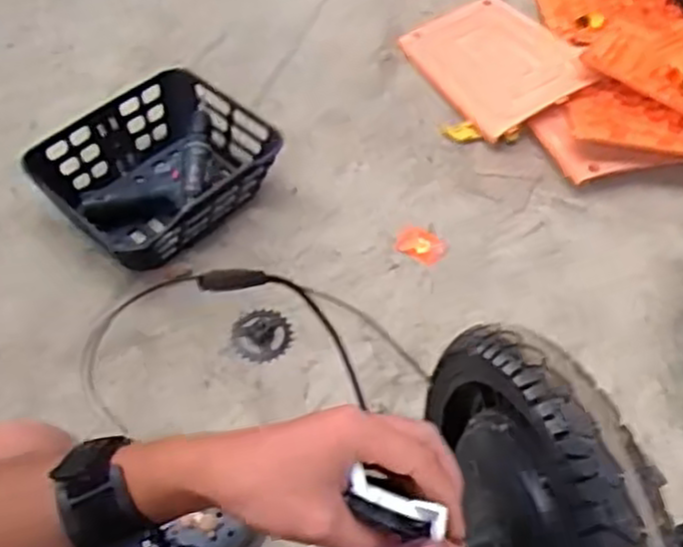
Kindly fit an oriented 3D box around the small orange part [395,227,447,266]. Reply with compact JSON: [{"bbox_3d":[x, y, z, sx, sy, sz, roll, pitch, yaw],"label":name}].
[{"bbox_3d":[0.124,-0.044,1.185,0.073,0.015,0.053,27,57,16],"label":"small orange part"}]

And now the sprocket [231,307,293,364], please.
[{"bbox_3d":[-0.111,0.088,1.081,0.083,0.013,0.075,-16,72,-9],"label":"sprocket"}]

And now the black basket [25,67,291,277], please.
[{"bbox_3d":[-0.279,-0.154,1.202,0.273,0.127,0.327,36,60,22],"label":"black basket"}]

